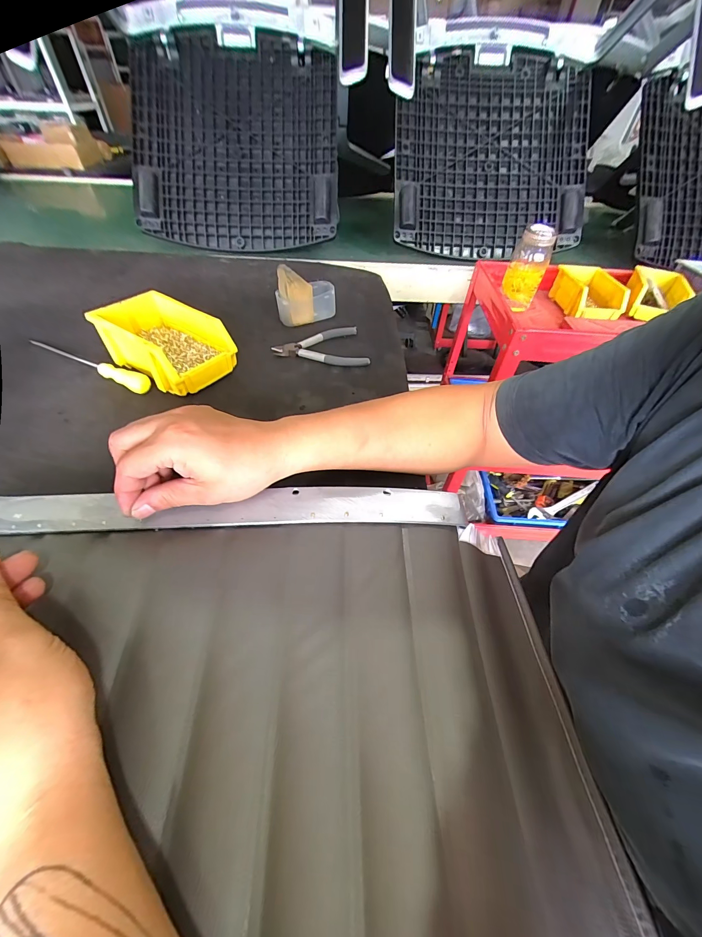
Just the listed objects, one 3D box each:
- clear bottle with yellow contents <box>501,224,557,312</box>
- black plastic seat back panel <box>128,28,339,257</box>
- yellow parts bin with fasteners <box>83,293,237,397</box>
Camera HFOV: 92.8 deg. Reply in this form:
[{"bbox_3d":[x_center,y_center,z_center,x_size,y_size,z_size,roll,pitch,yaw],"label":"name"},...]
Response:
[{"bbox_3d":[0.401,-0.455,0.759,0.077,0.161,0.081,22,52,16],"label":"clear bottle with yellow contents"},{"bbox_3d":[-0.301,-0.843,0.859,0.502,0.531,0.059,0,5,3],"label":"black plastic seat back panel"},{"bbox_3d":[-0.247,-0.168,0.448,0.164,0.065,0.097,28,51,20],"label":"yellow parts bin with fasteners"}]

